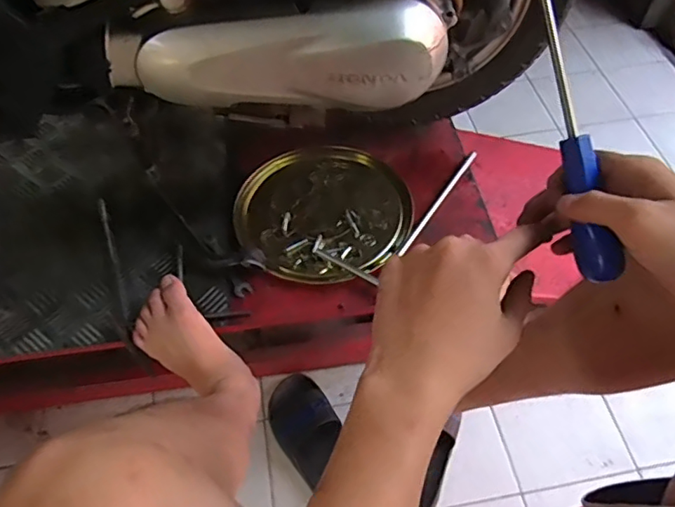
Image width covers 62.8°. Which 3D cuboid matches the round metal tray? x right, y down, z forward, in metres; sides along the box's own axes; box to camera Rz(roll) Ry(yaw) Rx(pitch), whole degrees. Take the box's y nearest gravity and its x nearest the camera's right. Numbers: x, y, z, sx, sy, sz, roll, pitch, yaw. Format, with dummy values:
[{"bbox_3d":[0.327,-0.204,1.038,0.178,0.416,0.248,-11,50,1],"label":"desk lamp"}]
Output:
[{"bbox_3d":[-0.021,-0.068,0.834,0.257,0.013,0.251,-2,55,2],"label":"round metal tray"}]

